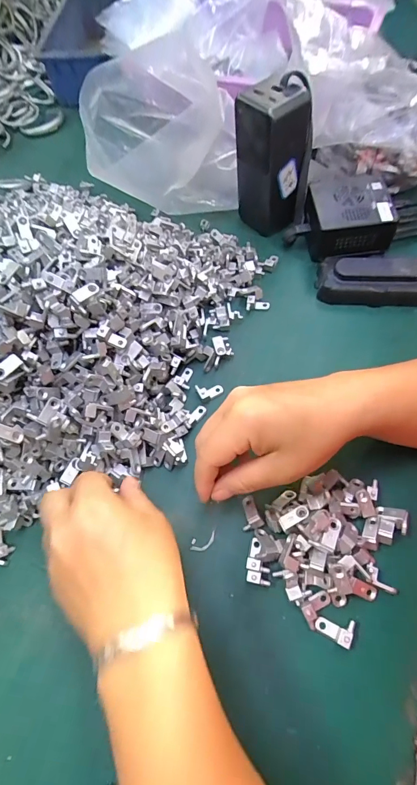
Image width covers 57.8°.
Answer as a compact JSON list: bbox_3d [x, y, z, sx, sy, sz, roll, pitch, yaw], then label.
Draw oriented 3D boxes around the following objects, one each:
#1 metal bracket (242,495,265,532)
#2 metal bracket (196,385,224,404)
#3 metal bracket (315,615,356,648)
[{"bbox_3d":[0.032,0.093,0.294,0.015,0.010,0.023,-14,63,-1],"label":"metal bracket"},{"bbox_3d":[0.002,-0.002,0.349,0.024,0.011,0.016,-23,64,-6],"label":"metal bracket"},{"bbox_3d":[0.085,0.161,0.254,0.024,0.011,0.015,7,64,7],"label":"metal bracket"}]

